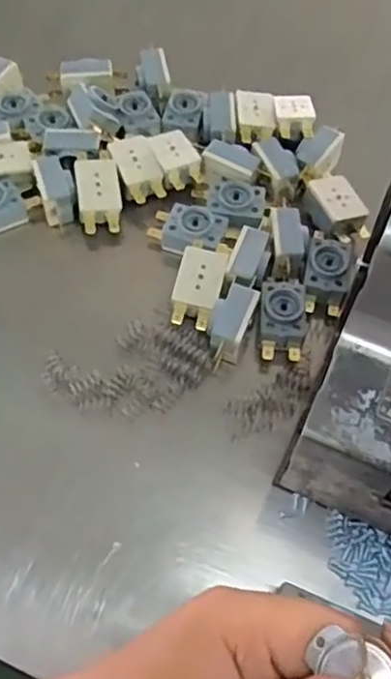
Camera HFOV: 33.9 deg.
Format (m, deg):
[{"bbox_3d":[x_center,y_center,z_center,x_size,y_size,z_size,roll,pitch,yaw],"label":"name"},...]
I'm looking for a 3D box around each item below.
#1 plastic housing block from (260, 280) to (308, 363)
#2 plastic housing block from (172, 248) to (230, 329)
[{"bbox_3d":[0.052,-0.011,0.376,0.026,0.020,0.048,6,62,3],"label":"plastic housing block"},{"bbox_3d":[0.001,-0.031,0.381,0.027,0.014,0.049,19,73,-2],"label":"plastic housing block"}]

